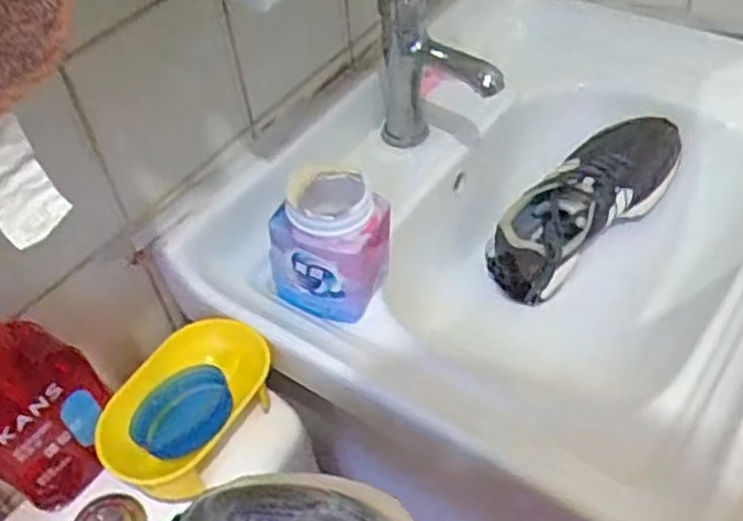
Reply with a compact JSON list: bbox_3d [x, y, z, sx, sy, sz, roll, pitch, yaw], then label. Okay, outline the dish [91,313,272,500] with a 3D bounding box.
[{"bbox_3d":[-0.141,0.117,0.601,0.090,0.057,0.147,23,54,24],"label":"dish"}]

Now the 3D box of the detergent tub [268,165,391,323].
[{"bbox_3d":[-0.032,-0.017,0.659,0.091,0.111,0.089,25,55,25],"label":"detergent tub"}]

